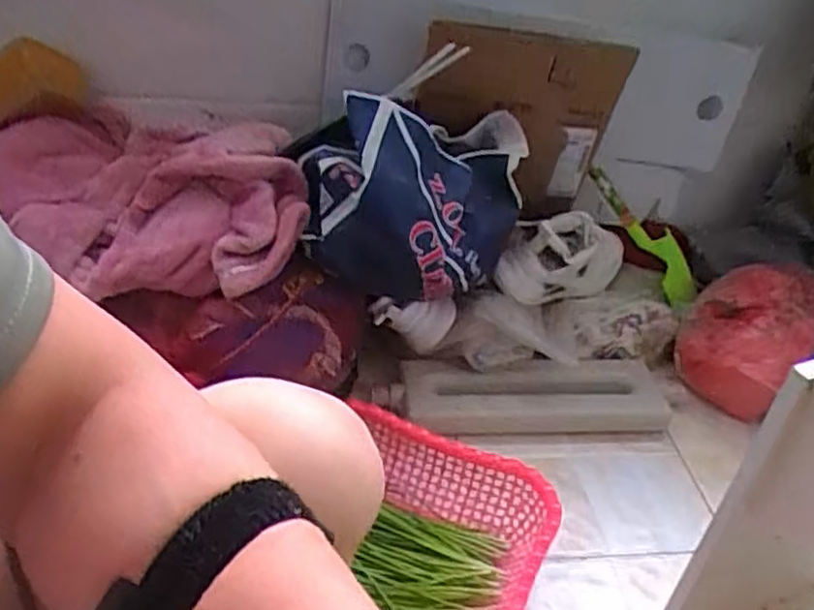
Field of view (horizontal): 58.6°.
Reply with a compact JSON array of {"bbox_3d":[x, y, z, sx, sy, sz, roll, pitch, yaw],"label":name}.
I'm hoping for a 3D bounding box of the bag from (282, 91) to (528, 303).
[{"bbox_3d":[0.003,-0.117,0.832,0.259,0.226,0.133,7,36,1],"label":"bag"}]

